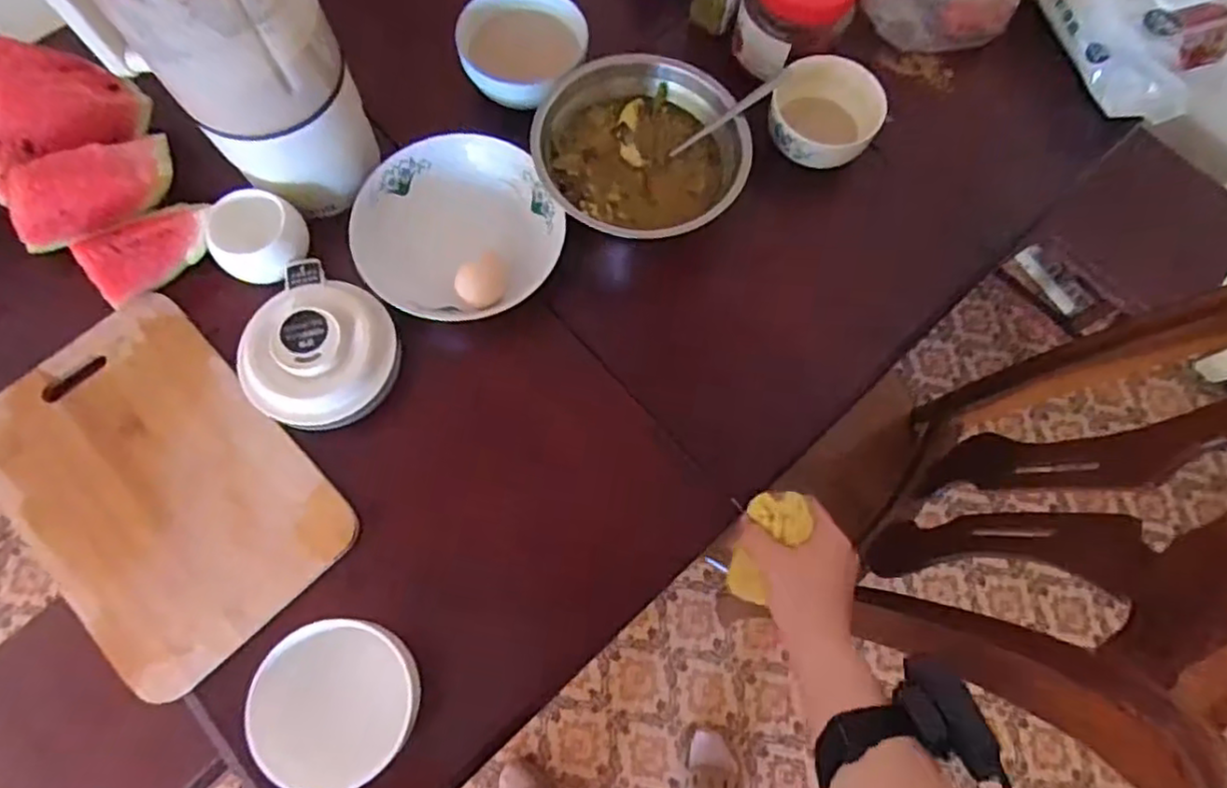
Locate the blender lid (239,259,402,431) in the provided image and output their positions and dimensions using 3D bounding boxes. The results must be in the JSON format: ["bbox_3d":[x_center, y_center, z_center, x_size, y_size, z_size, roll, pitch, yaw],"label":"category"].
[{"bbox_3d":[-0.247,-0.037,0.554,0.127,0.052,0.120,1,72,-2],"label":"blender lid"}]

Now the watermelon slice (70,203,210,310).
[{"bbox_3d":[-0.411,-0.136,0.579,0.116,0.044,0.064,-38,77,-13],"label":"watermelon slice"}]

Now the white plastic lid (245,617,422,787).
[{"bbox_3d":[-0.197,0.223,0.472,0.097,0.053,0.113,6,72,0],"label":"white plastic lid"}]

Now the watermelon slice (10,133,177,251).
[{"bbox_3d":[-0.455,-0.179,0.567,0.144,0.071,0.047,-25,75,-10],"label":"watermelon slice"}]

